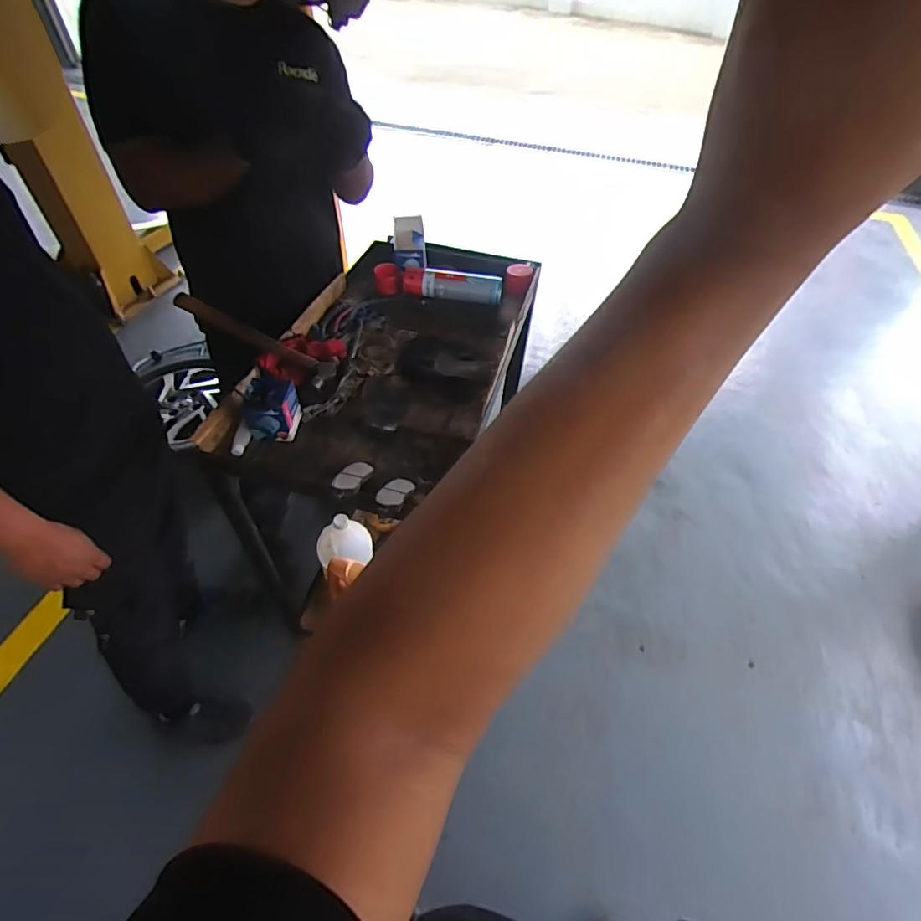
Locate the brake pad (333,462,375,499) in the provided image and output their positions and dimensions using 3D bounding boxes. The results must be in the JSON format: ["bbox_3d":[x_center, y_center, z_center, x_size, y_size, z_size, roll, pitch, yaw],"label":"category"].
[{"bbox_3d":[-0.176,0.030,0.807,0.049,0.021,0.116,6,16,1],"label":"brake pad"}]

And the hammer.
[{"bbox_3d":[-0.389,-0.236,0.942,0.306,0.027,0.073,26,51,-7],"label":"hammer"}]

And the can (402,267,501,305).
[{"bbox_3d":[-0.017,-0.417,1.176,0.229,0.053,0.058,9,50,4],"label":"can"}]

